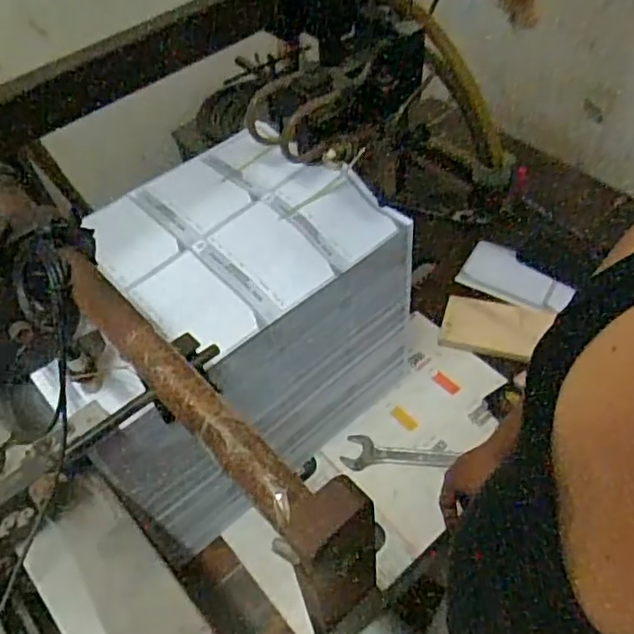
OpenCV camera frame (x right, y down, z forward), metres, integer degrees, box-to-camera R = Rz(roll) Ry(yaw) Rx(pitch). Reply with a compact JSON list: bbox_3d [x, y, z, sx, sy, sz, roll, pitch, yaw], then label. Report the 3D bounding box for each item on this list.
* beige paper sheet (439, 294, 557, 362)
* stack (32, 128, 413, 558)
[{"bbox_3d":[0.290,0.016,1.029,0.166,0.012,0.114,11,53,15],"label":"beige paper sheet"},{"bbox_3d":[-0.129,0.018,0.849,0.423,0.325,0.293,-38,57,-23],"label":"stack"}]

